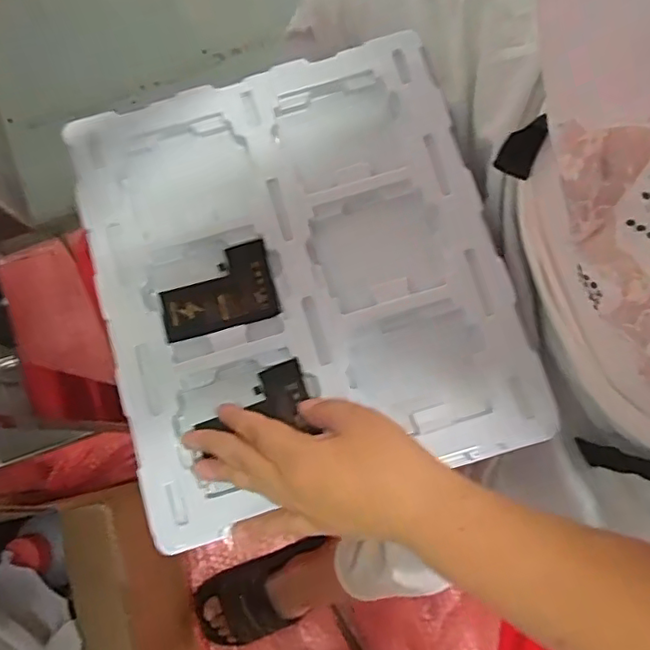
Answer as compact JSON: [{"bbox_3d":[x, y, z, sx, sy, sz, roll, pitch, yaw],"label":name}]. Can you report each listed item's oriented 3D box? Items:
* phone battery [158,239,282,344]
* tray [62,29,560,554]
[{"bbox_3d":[-0.078,-0.024,0.415,0.081,0.004,0.056,-15,80,-4],"label":"phone battery"},{"bbox_3d":[-0.019,-0.039,0.413,0.274,0.017,0.310,-15,80,-4],"label":"tray"}]

